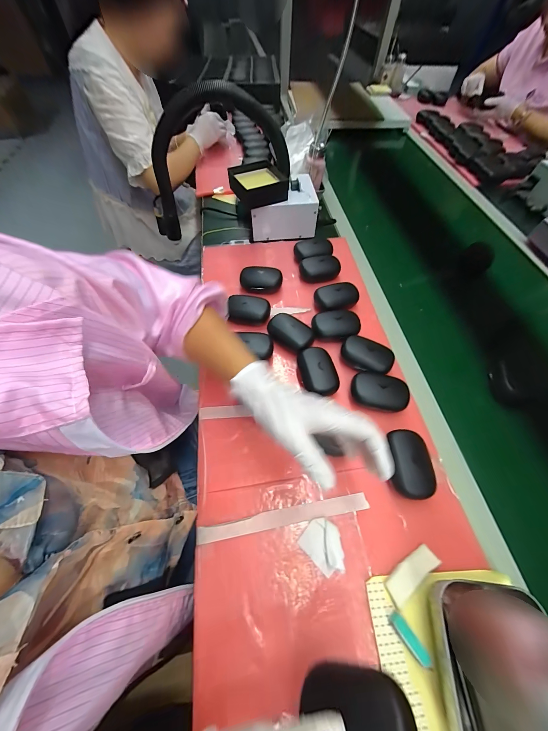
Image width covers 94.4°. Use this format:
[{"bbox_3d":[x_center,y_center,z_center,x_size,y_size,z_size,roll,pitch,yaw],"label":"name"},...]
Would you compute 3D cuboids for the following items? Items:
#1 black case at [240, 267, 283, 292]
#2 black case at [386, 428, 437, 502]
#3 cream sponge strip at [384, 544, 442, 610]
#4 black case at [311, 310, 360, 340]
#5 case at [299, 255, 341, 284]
[{"bbox_3d":[-0.026,-0.178,0.533,0.084,0.042,0.055,-5,59,-1],"label":"black case"},{"bbox_3d":[0.180,0.133,0.343,0.053,0.034,0.084,5,60,5],"label":"black case"},{"bbox_3d":[0.158,0.240,0.293,0.069,0.008,0.025,-32,63,-16],"label":"cream sponge strip"},{"bbox_3d":[0.113,-0.073,0.467,0.085,0.036,0.057,-10,59,-4],"label":"black case"},{"bbox_3d":[0.101,-0.209,0.552,0.088,0.032,0.057,-1,60,-1],"label":"case"}]

